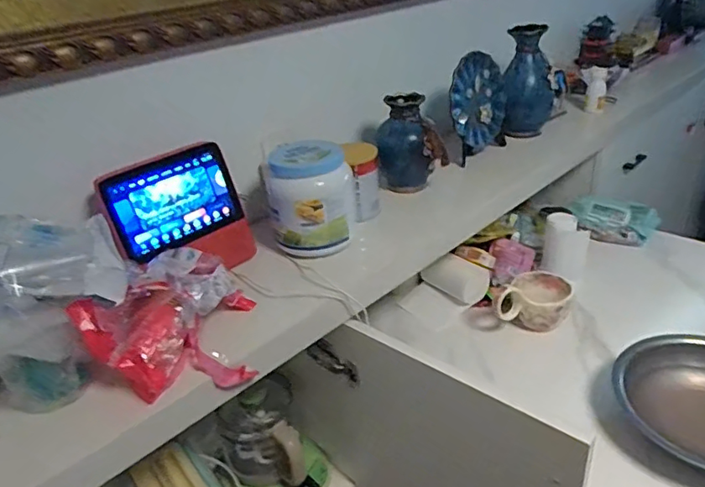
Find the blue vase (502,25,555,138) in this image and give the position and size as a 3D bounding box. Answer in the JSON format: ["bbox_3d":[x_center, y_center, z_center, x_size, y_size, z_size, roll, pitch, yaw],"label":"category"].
[{"bbox_3d":[0.410,-0.369,1.248,0.109,0.231,0.104,5,31,20],"label":"blue vase"}]

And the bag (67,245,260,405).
[{"bbox_3d":[-0.230,0.099,0.688,0.207,0.124,0.175,-16,30,-18],"label":"bag"}]

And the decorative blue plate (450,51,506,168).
[{"bbox_3d":[0.280,-0.306,1.184,0.023,0.210,0.193,20,38,39],"label":"decorative blue plate"}]

